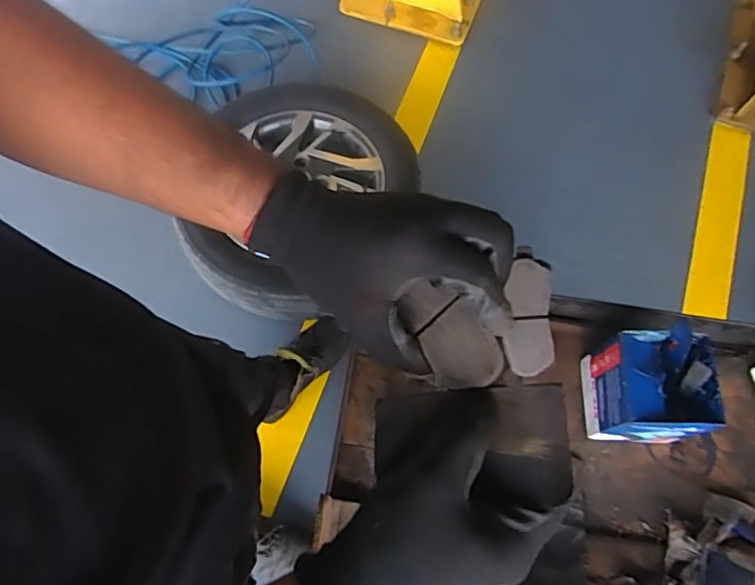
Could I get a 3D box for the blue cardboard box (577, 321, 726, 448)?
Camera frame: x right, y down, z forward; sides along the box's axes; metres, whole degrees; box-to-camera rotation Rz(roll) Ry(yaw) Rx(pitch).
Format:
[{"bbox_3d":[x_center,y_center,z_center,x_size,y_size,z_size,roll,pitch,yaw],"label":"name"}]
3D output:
[{"bbox_3d":[0.229,0.080,0.490,0.083,0.082,0.085,2,68,0],"label":"blue cardboard box"}]

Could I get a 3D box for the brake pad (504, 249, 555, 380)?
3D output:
[{"bbox_3d":[0.138,0.019,0.524,0.045,0.012,0.115,-4,100,-3],"label":"brake pad"}]

